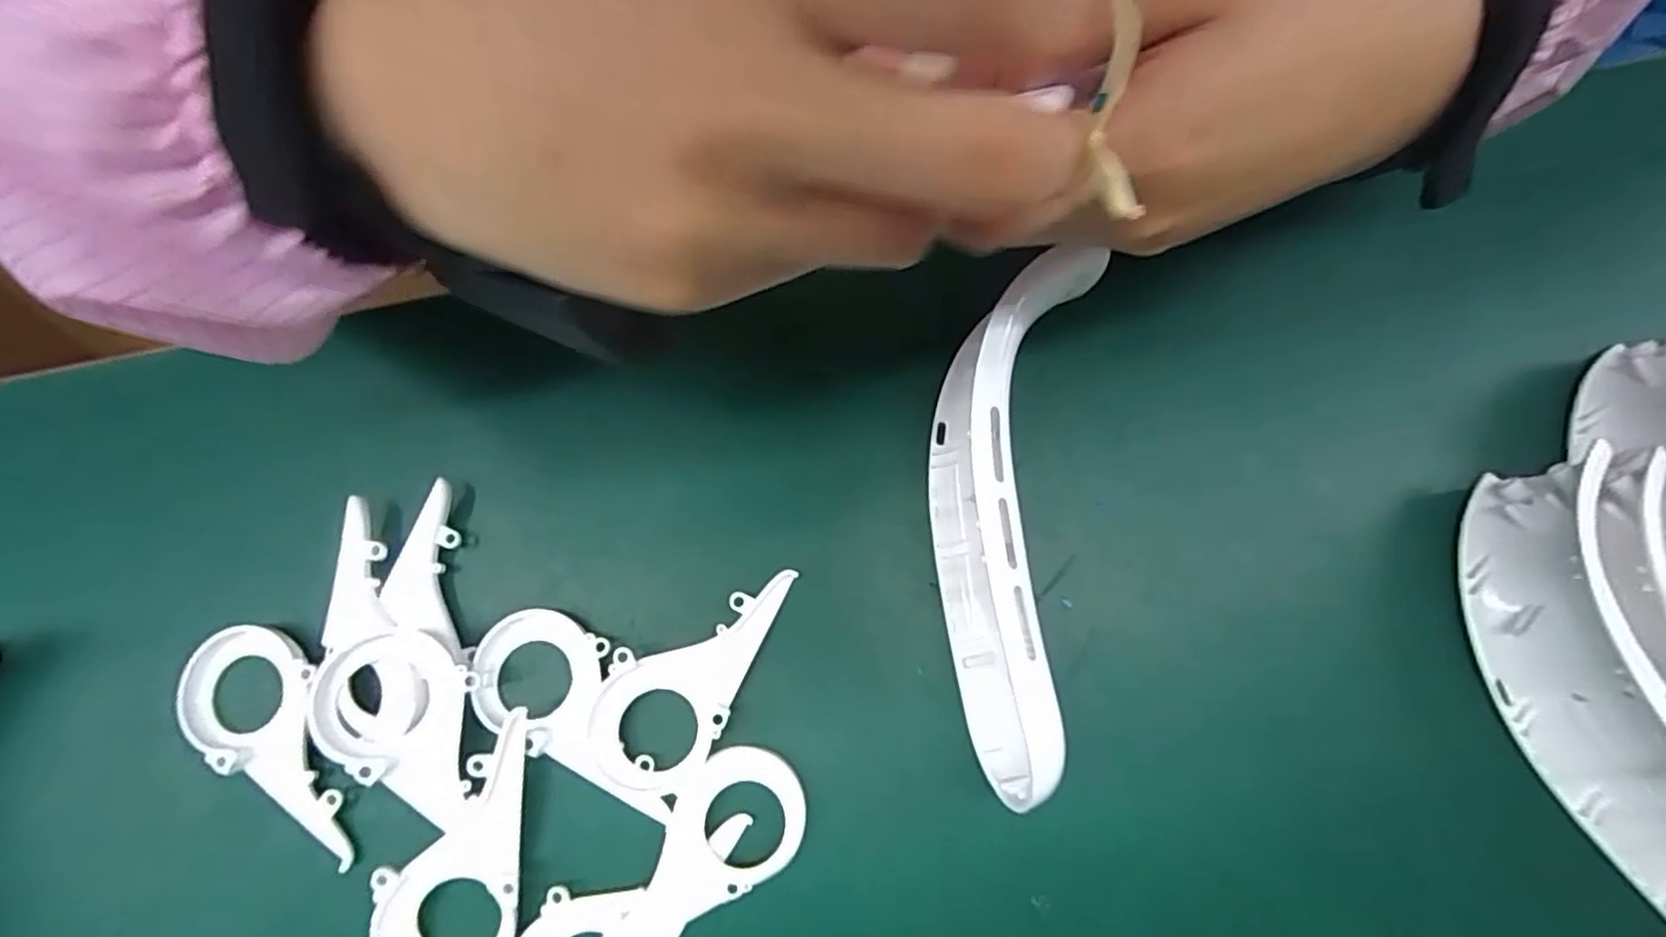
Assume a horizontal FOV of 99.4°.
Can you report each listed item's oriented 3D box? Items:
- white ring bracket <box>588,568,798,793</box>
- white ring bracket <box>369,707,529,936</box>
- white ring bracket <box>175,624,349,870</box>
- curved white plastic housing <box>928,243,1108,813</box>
[{"bbox_3d":[-0.055,0.072,0.258,0.046,0.008,0.089,23,78,6],"label":"white ring bracket"},{"bbox_3d":[-0.130,0.132,0.245,0.044,0.013,0.091,3,77,2],"label":"white ring bracket"},{"bbox_3d":[-0.198,0.097,0.258,0.093,0.008,0.046,39,81,9],"label":"white ring bracket"},{"bbox_3d":[0.060,0.012,0.256,0.049,0.053,0.193,9,77,3],"label":"curved white plastic housing"}]

